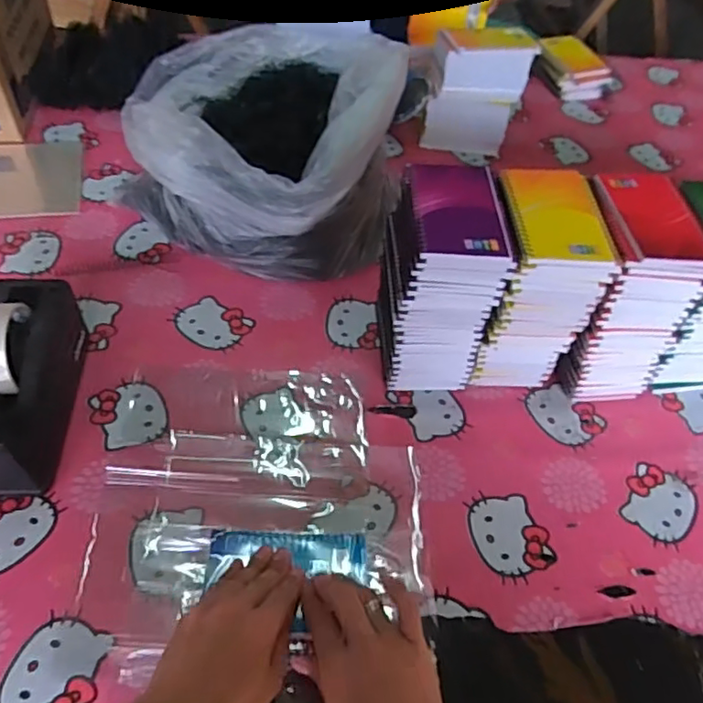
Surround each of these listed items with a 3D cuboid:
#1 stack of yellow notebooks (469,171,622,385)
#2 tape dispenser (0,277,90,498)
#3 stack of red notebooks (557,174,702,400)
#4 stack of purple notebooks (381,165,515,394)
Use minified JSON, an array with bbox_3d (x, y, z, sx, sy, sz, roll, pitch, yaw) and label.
[{"bbox_3d":[0.185,-0.063,0.644,0.094,0.212,0.132,2,52,-4],"label":"stack of yellow notebooks"},{"bbox_3d":[-0.318,0.029,0.576,0.075,0.116,0.209,1,52,-5],"label":"tape dispenser"},{"bbox_3d":[0.279,-0.060,0.656,0.106,0.208,0.131,-4,52,-10],"label":"stack of red notebooks"},{"bbox_3d":[0.089,-0.065,0.632,0.095,0.215,0.127,2,52,-5],"label":"stack of purple notebooks"}]

